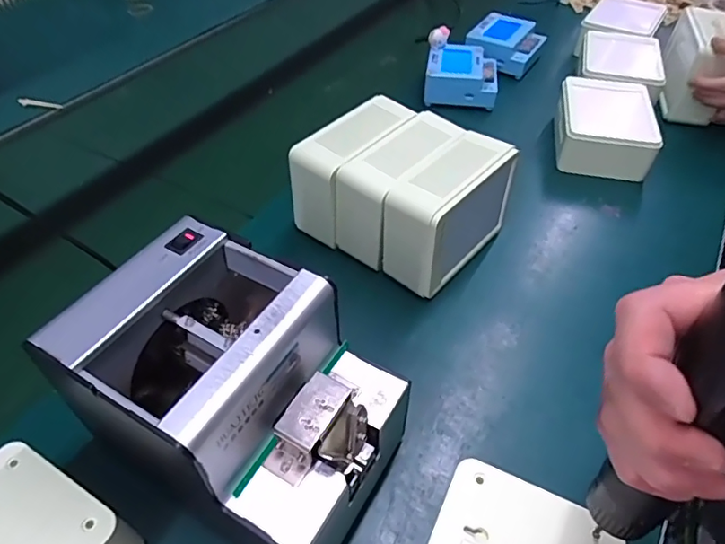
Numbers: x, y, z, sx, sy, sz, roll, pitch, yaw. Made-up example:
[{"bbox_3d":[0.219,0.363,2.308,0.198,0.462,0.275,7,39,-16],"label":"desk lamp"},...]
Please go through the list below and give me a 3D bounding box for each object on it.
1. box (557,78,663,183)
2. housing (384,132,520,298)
[{"bbox_3d":[0.299,-0.179,0.647,0.103,0.059,0.132,10,47,9],"label":"box"},{"bbox_3d":[0.082,-0.053,0.499,0.058,0.108,0.132,33,55,27],"label":"housing"}]

